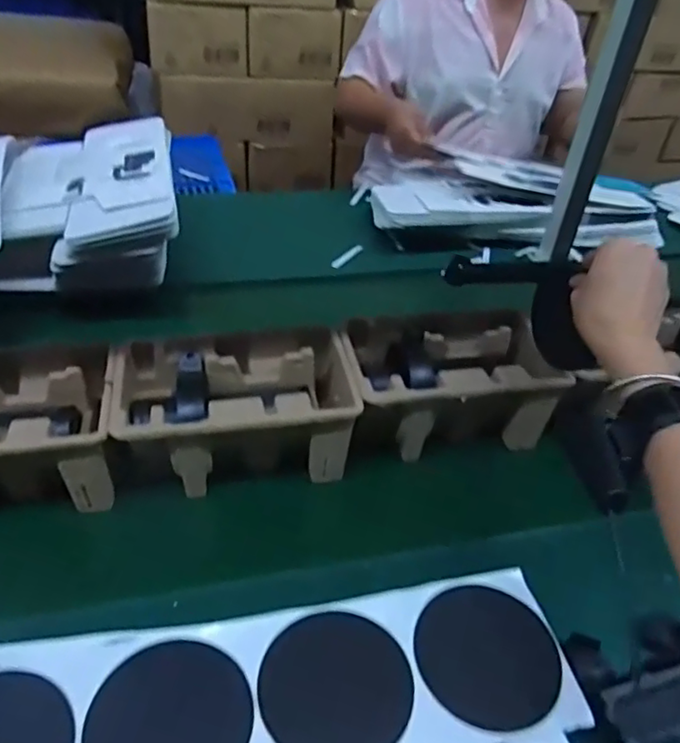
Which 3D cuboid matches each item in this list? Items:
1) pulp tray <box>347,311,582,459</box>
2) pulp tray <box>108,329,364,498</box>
[{"bbox_3d":[0.115,0.016,0.666,0.227,0.104,0.137,-5,37,-14],"label":"pulp tray"},{"bbox_3d":[-0.105,0.043,0.610,0.229,0.100,0.140,-5,37,-13],"label":"pulp tray"}]

